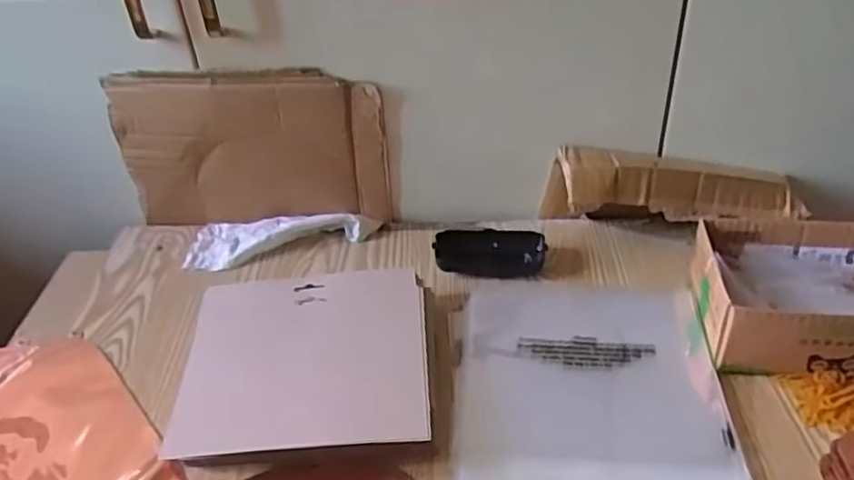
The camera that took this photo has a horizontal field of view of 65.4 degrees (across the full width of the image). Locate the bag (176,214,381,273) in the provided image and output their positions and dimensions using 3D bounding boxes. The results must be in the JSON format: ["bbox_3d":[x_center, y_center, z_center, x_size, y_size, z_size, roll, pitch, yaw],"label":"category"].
[{"bbox_3d":[-0.159,-0.008,0.732,0.204,0.026,0.072,-6,37,-3],"label":"bag"}]

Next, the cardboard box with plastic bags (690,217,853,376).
[{"bbox_3d":[0.326,0.048,0.558,0.179,0.066,0.143,3,37,9],"label":"cardboard box with plastic bags"}]

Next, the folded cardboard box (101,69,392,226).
[{"bbox_3d":[-0.179,-0.090,0.690,0.270,0.171,0.021,0,37,6],"label":"folded cardboard box"}]

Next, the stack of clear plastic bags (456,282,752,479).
[{"bbox_3d":[0.132,0.106,0.552,0.203,0.009,0.213,-1,37,5],"label":"stack of clear plastic bags"}]

